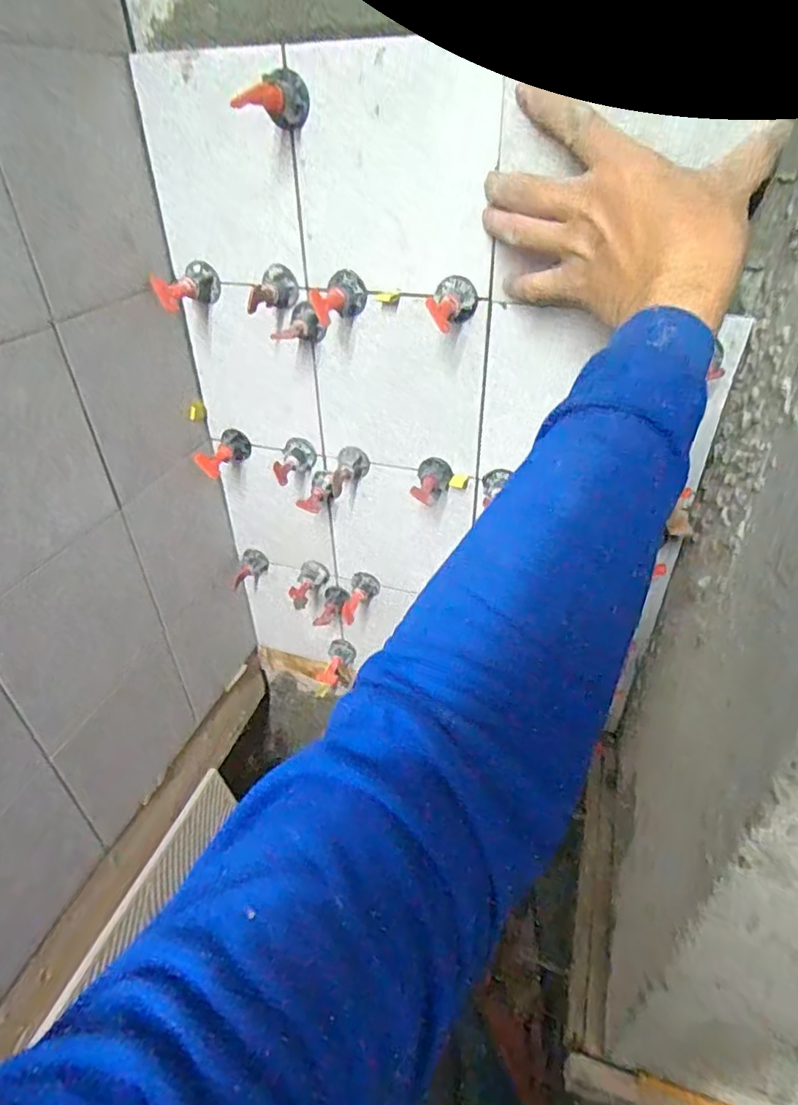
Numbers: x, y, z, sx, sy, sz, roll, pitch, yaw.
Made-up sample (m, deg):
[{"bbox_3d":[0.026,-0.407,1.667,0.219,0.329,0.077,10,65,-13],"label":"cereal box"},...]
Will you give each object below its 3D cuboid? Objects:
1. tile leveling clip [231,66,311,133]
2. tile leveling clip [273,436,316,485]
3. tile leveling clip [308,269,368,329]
[{"bbox_3d":[-0.083,-0.297,0.375,0.025,0.032,0.053,12,38,17],"label":"tile leveling clip"},{"bbox_3d":[-0.102,-0.084,0.547,0.028,0.030,0.049,16,52,21],"label":"tile leveling clip"},{"bbox_3d":[-0.045,-0.192,0.437,0.028,0.032,0.047,9,38,13],"label":"tile leveling clip"}]

